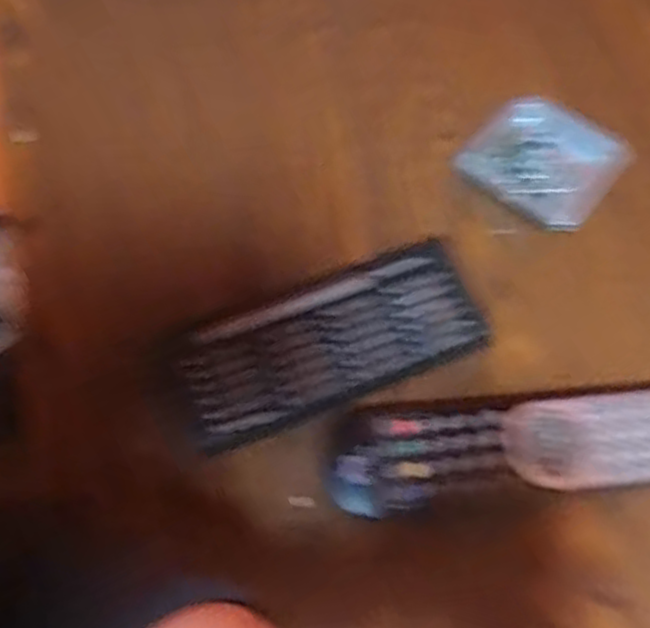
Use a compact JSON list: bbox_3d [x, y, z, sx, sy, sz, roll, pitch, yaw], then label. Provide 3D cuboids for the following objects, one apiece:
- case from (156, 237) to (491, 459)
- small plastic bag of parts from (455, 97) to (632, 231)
[{"bbox_3d":[0.001,0.014,0.368,0.150,0.015,0.062,-21,71,-16],"label":"case"},{"bbox_3d":[0.124,-0.087,0.432,0.075,0.014,0.073,37,66,8],"label":"small plastic bag of parts"}]

